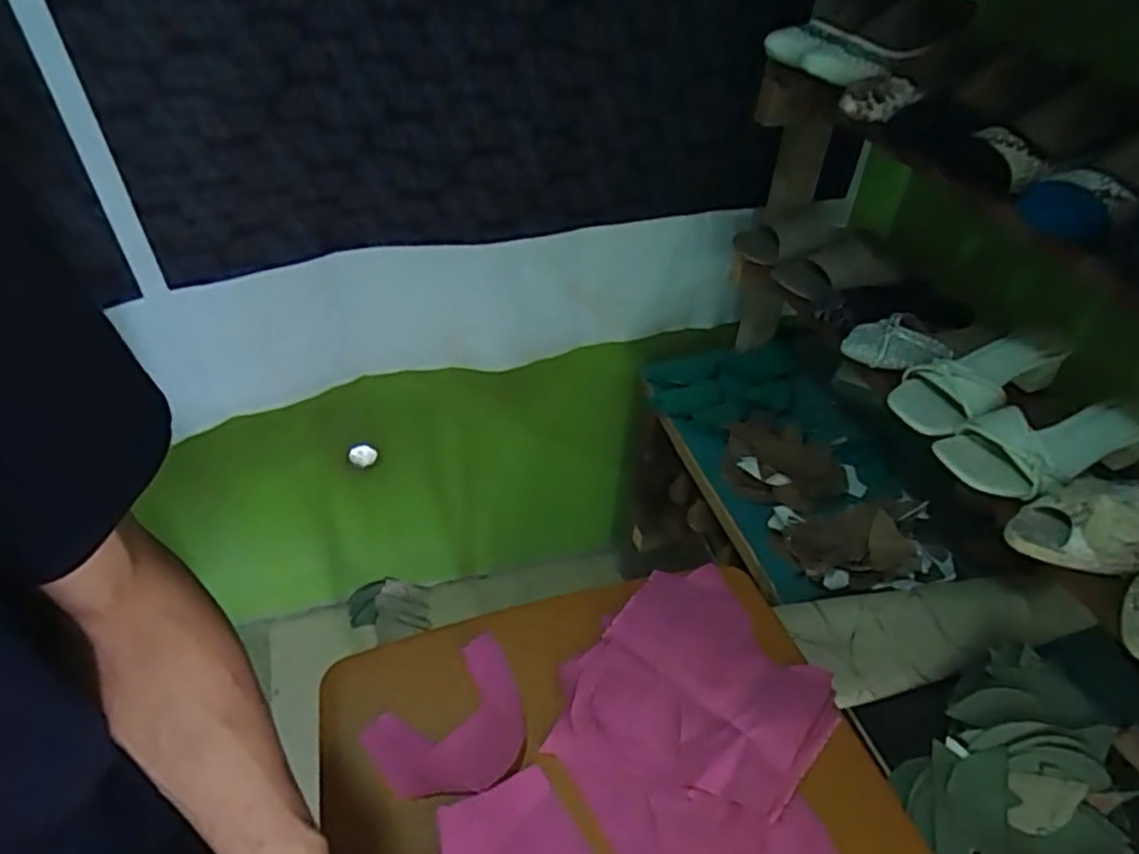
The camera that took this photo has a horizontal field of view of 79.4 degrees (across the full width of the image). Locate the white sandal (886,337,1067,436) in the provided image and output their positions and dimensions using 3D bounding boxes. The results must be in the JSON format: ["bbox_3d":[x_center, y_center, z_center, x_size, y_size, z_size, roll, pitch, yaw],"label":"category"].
[{"bbox_3d":[0.439,-0.050,0.756,0.178,0.063,0.088,-22,48,-25],"label":"white sandal"}]

